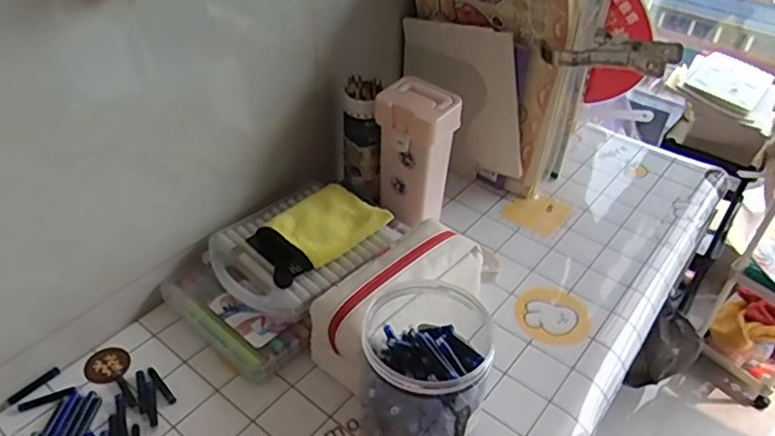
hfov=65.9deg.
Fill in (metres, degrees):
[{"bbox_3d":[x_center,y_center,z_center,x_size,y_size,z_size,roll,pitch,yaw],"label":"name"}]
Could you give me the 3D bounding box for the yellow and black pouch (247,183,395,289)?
[{"bbox_3d":[-0.074,0.013,0.642,0.141,0.025,0.082,-32,50,-30],"label":"yellow and black pouch"}]

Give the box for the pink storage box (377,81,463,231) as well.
[{"bbox_3d":[0.032,-0.072,0.695,0.078,0.155,0.058,23,44,20],"label":"pink storage box"}]

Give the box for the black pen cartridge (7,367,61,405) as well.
[{"bbox_3d":[-0.325,0.155,0.550,0.008,0.005,0.047,28,46,24],"label":"black pen cartridge"}]

